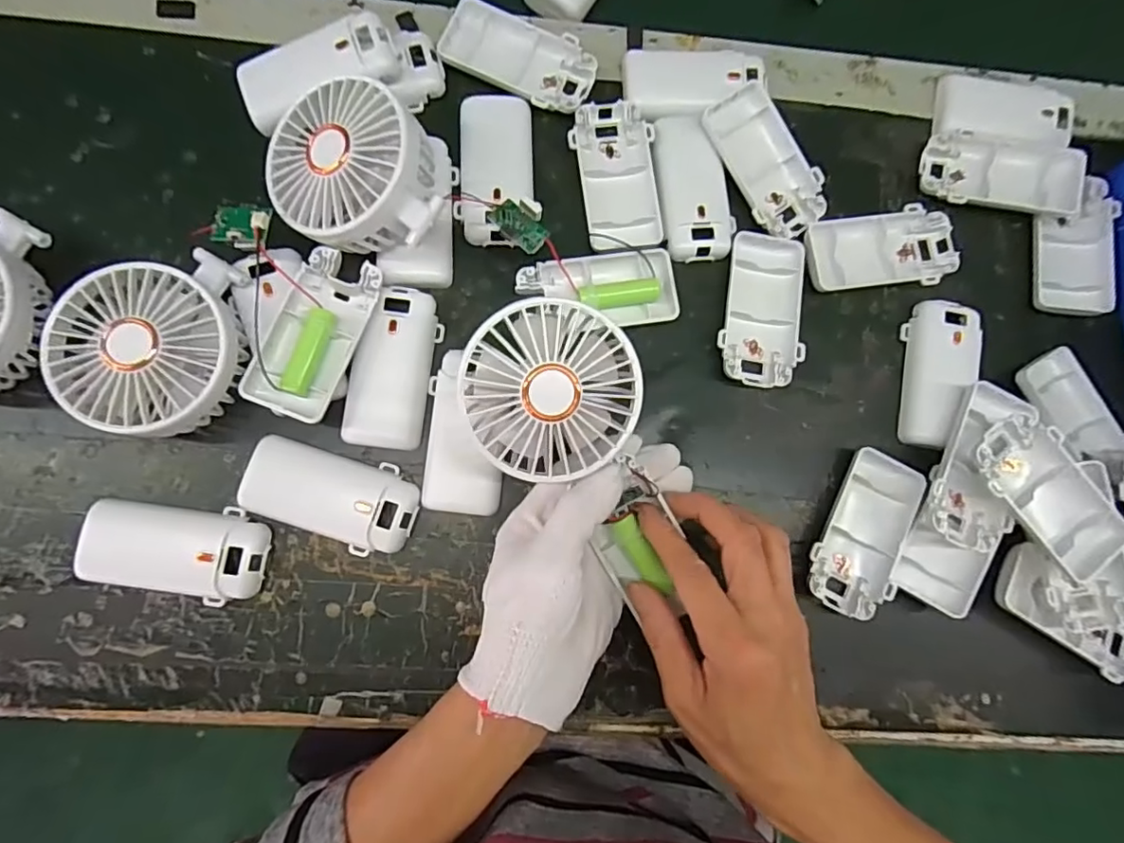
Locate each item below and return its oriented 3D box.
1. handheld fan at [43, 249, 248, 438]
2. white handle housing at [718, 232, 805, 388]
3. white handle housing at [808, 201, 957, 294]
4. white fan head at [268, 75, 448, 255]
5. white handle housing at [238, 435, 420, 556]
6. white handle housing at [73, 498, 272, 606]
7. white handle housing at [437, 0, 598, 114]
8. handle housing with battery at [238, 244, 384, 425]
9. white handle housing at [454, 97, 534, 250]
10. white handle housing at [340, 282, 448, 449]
[{"bbox_3d":[-0.216,-0.040,0.310,0.087,0.046,0.098,-3,83,-5],"label":"handheld fan"},{"bbox_3d":[0.122,-0.069,0.358,0.049,0.015,0.096,6,82,-4],"label":"white handle housing"},{"bbox_3d":[0.200,-0.107,0.367,0.096,0.011,0.048,-9,83,-6],"label":"white handle housing"},{"bbox_3d":[-0.108,-0.138,0.324,0.097,0.056,0.087,0,93,16],"label":"white fan head"},{"bbox_3d":[-0.128,0.042,0.322,0.093,0.014,0.049,14,81,-2],"label":"white handle housing"},{"bbox_3d":[-0.208,0.070,0.311,0.093,0.017,0.048,5,82,-4],"label":"white handle housing"},{"bbox_3d":[-0.027,-0.228,0.363,0.096,0.010,0.049,28,81,0],"label":"white handle housing"},{"bbox_3d":[-0.135,-0.047,0.323,0.044,0.026,0.092,21,81,-1],"label":"handle housing with battery"},{"bbox_3d":[-0.041,-0.154,0.355,0.045,0.010,0.092,3,82,-4],"label":"white handle housing"},{"bbox_3d":[-0.096,-0.031,0.331,0.043,0.015,0.091,11,82,-3],"label":"white handle housing"}]

